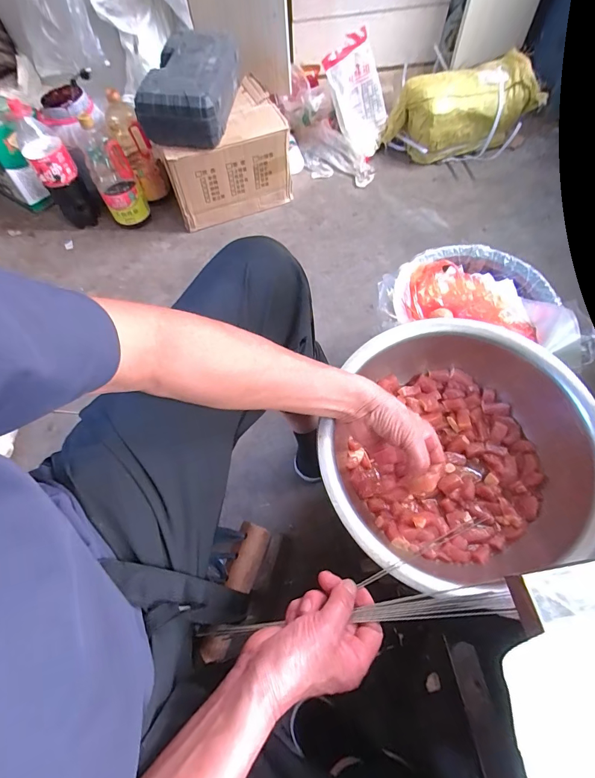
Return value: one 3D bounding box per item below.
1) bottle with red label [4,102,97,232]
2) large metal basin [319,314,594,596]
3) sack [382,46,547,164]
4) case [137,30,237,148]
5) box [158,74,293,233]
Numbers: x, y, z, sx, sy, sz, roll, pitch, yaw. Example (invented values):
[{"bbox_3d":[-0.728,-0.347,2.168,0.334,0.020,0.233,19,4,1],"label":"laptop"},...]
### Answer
[{"bbox_3d":[-0.658,-0.591,1.006,0.100,0.319,0.123,-31,65,-13],"label":"bottle with red label"},{"bbox_3d":[0.188,0.069,0.451,0.298,0.110,0.286,-1,63,2],"label":"large metal basin"},{"bbox_3d":[0.485,-0.814,1.087,0.411,0.211,0.164,2,63,4],"label":"sack"},{"bbox_3d":[-0.255,-0.729,0.892,0.176,0.122,0.307,6,63,6],"label":"case"},{"bbox_3d":[-0.203,-0.644,1.040,0.318,0.235,0.220,-19,63,-7],"label":"box"}]

